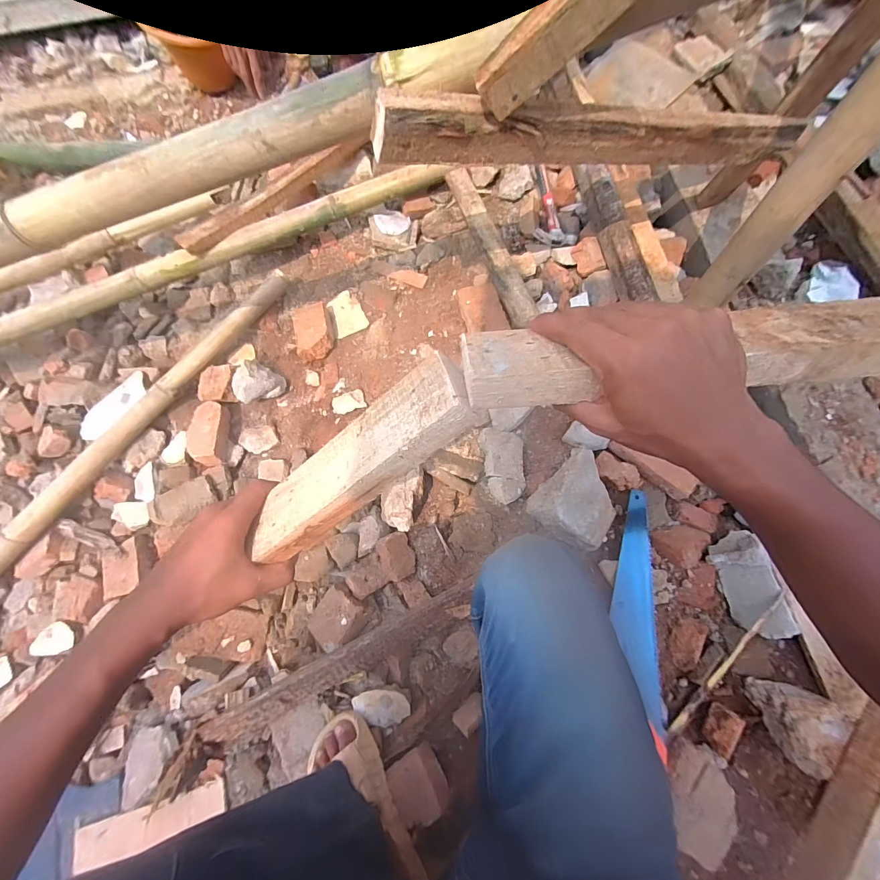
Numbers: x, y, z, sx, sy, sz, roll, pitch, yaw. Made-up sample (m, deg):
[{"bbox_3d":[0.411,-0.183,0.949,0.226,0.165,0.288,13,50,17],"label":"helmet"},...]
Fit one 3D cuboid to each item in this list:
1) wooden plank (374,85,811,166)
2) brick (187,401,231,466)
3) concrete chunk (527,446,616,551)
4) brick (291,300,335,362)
[{"bbox_3d":[0.253,-0.437,0.535,0.706,0.067,0.039,-13,75,-16],"label":"wooden plank"},{"bbox_3d":[-0.512,-0.009,0.827,0.071,0.048,0.155,-14,62,-3],"label":"brick"},{"bbox_3d":[0.249,0.103,0.668,0.125,0.088,0.145,36,80,14],"label":"concrete chunk"},{"bbox_3d":[-0.305,-0.261,0.903,0.082,0.044,0.134,-13,73,1],"label":"brick"}]

